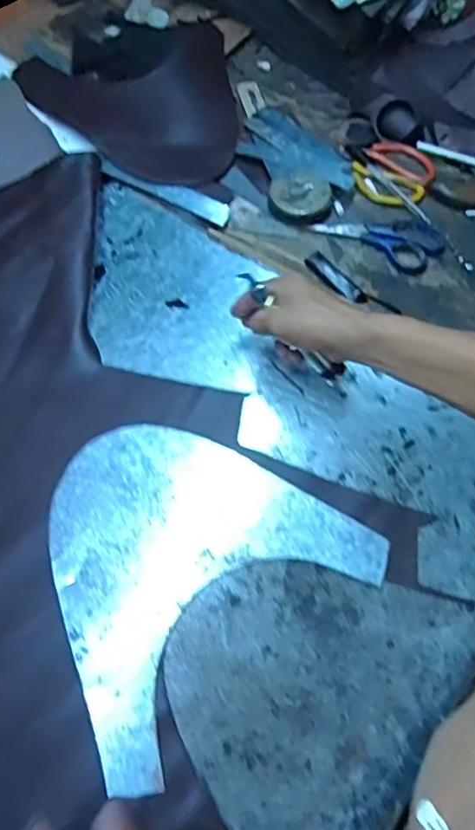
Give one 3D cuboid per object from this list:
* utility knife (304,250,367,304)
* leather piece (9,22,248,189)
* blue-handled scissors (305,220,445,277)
[{"bbox_3d":[0.115,-0.162,0.698,0.024,0.007,0.087,-36,71,-14],"label":"utility knife"},{"bbox_3d":[-0.139,-0.414,0.765,0.273,0.049,0.238,-7,67,-2],"label":"leather piece"},{"bbox_3d":[0.172,-0.220,0.709,0.147,0.004,0.074,26,69,11],"label":"blue-handled scissors"}]

